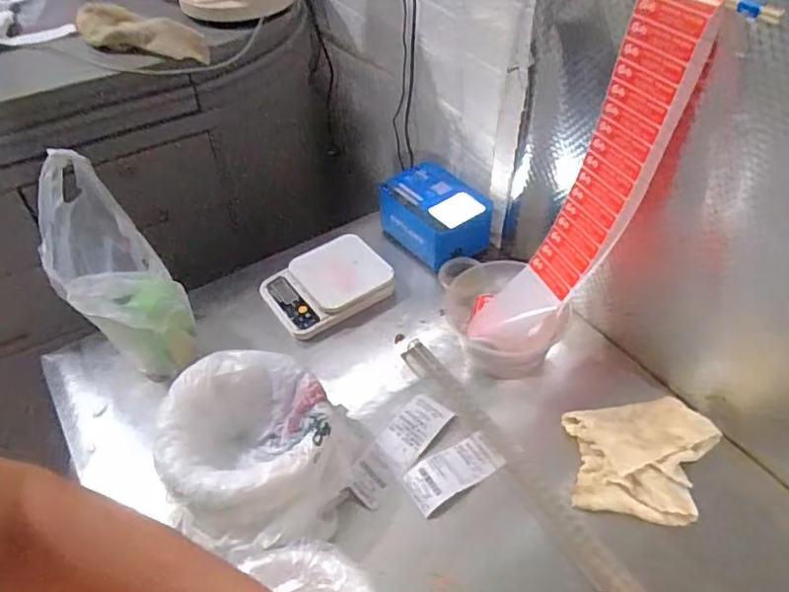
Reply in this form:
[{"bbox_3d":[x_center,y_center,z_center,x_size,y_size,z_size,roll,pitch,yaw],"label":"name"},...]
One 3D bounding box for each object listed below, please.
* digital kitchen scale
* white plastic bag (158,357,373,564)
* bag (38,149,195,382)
[{"bbox_3d":[-0.110,-0.021,0.973,0.193,0.052,0.145,-28,52,-22],"label":"digital kitchen scale"},{"bbox_3d":[-0.161,0.179,0.715,0.219,0.124,0.203,14,49,14],"label":"white plastic bag"},{"bbox_3d":[-0.382,-0.021,0.810,0.125,0.249,0.205,-35,55,-27],"label":"bag"}]

